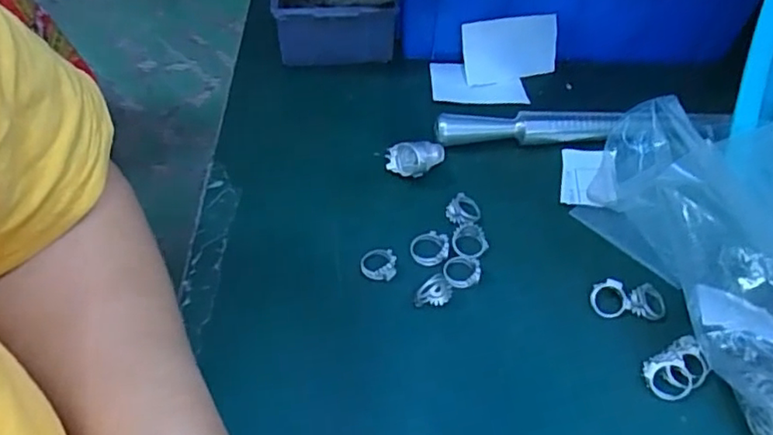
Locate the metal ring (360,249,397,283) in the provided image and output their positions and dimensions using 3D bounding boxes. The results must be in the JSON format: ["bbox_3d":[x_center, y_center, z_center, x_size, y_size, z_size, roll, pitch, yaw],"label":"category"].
[{"bbox_3d":[-0.005,0.028,0.358,0.021,0.007,0.019,6,51,1],"label":"metal ring"}]

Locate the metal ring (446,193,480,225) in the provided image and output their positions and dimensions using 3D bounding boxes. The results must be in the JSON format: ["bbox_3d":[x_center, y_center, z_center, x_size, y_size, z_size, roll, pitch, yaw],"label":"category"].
[{"bbox_3d":[0.050,-0.004,0.384,0.021,0.010,0.022,2,51,-3],"label":"metal ring"}]

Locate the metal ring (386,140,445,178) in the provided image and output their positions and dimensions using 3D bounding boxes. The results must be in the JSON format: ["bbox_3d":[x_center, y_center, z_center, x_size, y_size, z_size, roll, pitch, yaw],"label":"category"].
[{"bbox_3d":[0.022,-0.038,0.404,0.041,0.023,0.020,-9,53,-11],"label":"metal ring"}]

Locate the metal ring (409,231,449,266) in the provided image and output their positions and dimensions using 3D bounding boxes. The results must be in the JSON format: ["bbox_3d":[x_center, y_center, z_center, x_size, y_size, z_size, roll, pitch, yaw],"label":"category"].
[{"bbox_3d":[0.026,0.017,0.364,0.023,0.007,0.022,2,51,-3],"label":"metal ring"}]

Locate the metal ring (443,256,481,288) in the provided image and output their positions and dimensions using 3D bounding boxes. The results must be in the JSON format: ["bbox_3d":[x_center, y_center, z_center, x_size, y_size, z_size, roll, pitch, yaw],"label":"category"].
[{"bbox_3d":[0.045,0.032,0.357,0.022,0.007,0.021,-13,57,5],"label":"metal ring"}]

